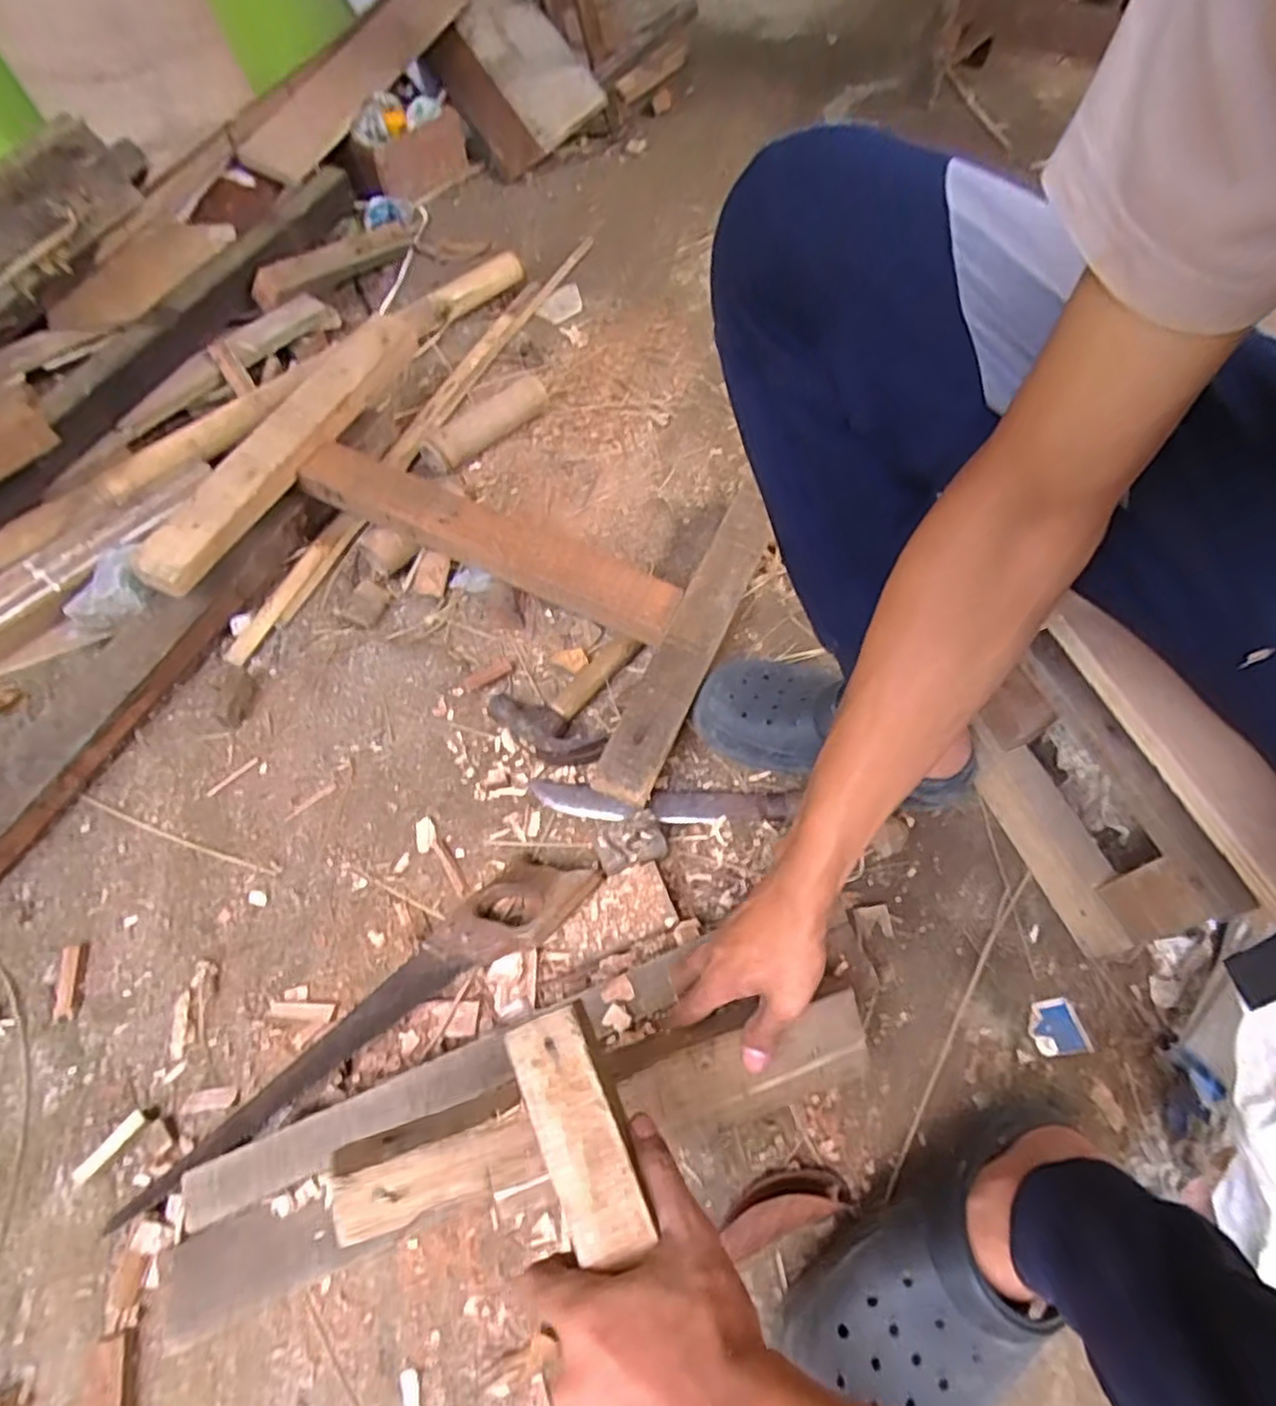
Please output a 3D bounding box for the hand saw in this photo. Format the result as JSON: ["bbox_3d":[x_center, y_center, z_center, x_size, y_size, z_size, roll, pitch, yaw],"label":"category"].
[{"bbox_3d":[-0.211,0.267,0.574,0.415,0.031,0.091,-39,36,-14],"label":"hand saw"}]

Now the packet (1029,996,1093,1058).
[{"bbox_3d":[0.361,0.279,0.598,0.047,0.004,0.043,-9,61,-4],"label":"packet"}]

